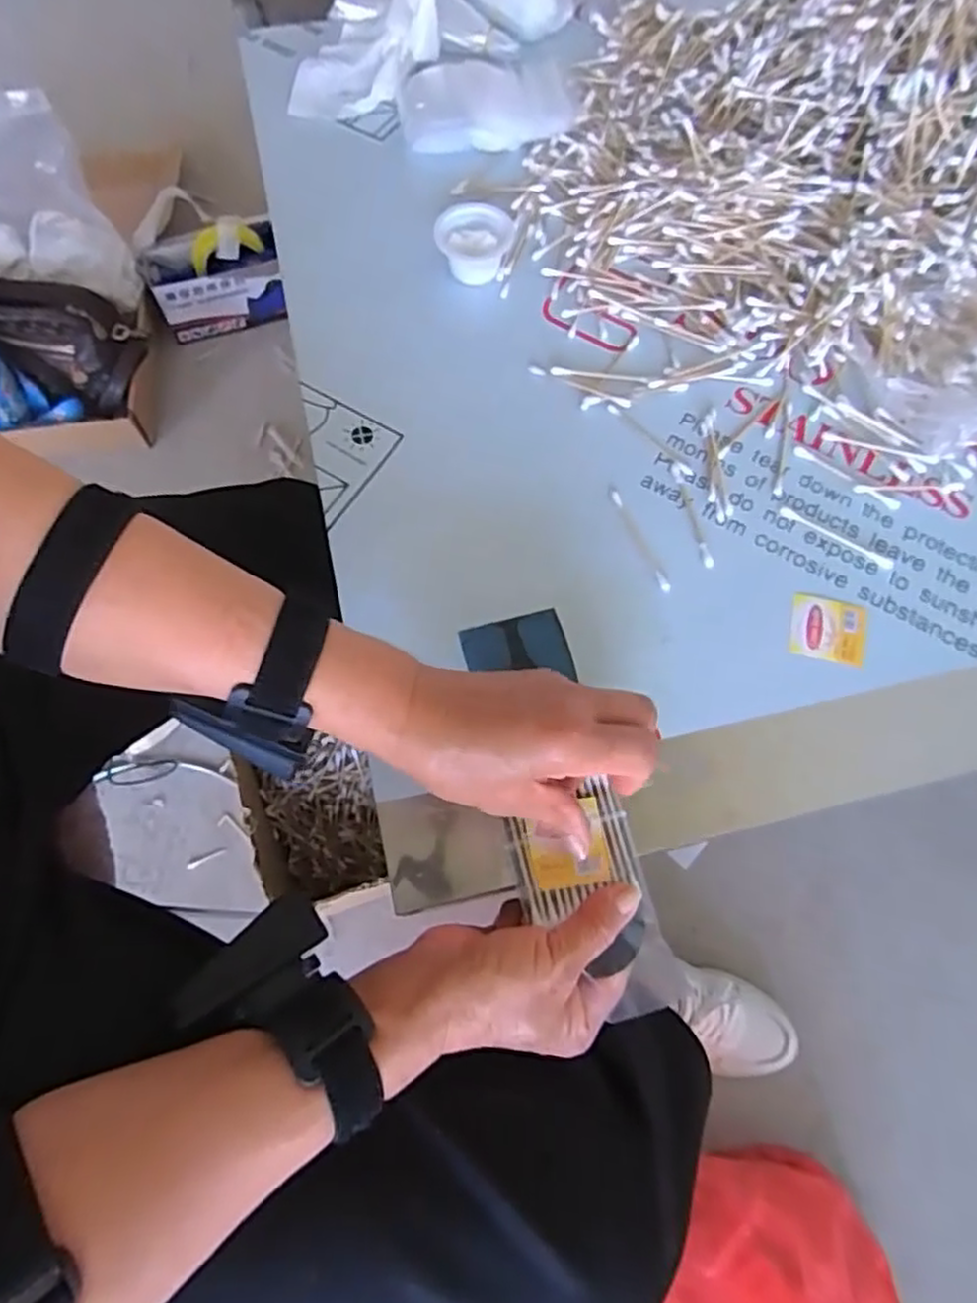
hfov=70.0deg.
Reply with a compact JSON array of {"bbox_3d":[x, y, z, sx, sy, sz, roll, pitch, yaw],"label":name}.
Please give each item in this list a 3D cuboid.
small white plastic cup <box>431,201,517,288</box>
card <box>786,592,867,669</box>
[{"bbox_3d":[-0.010,-0.291,0.501,0.053,0.032,0.047,-7,72,-2],"label":"small white plastic cup"},{"bbox_3d":[0.201,-0.013,0.415,0.044,0.004,0.040,12,72,4],"label":"card"}]

